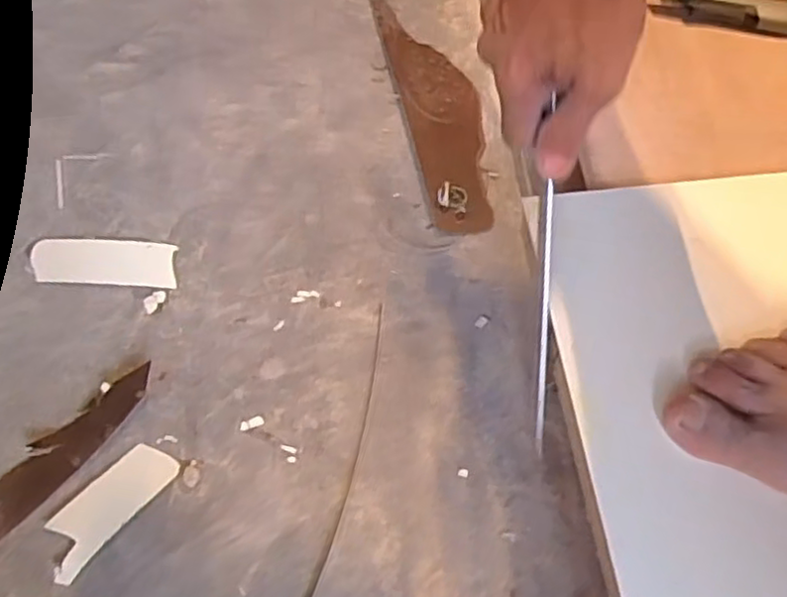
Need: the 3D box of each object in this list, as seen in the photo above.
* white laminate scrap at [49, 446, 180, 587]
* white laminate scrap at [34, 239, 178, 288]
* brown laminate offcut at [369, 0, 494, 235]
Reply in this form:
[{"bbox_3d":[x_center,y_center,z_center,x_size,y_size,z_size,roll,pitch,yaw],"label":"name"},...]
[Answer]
[{"bbox_3d":[-0.214,0.154,0.516,0.043,0.008,0.107,37,67,15],"label":"white laminate scrap"},{"bbox_3d":[-0.257,-0.033,0.612,0.124,0.005,0.044,2,63,-2],"label":"white laminate scrap"},{"bbox_3d":[0.044,-0.208,0.715,0.079,0.015,0.318,-10,64,-8],"label":"brown laminate offcut"}]

